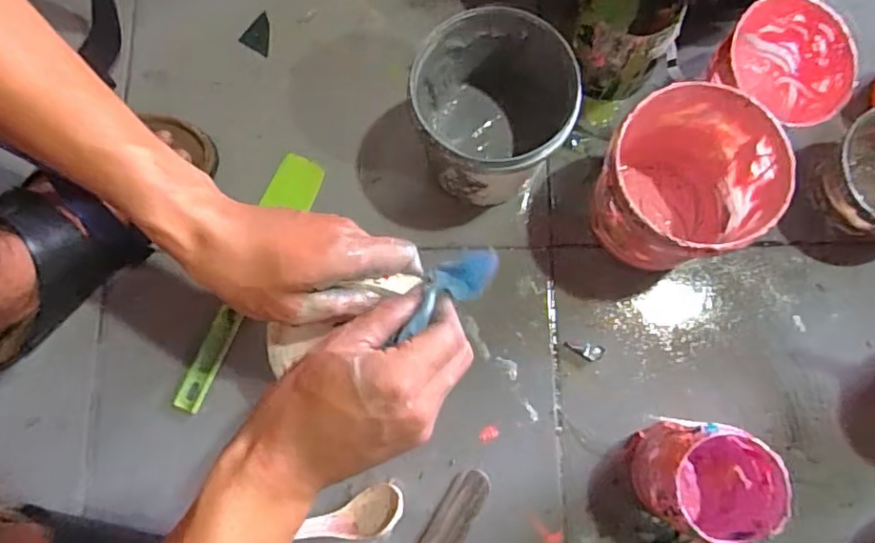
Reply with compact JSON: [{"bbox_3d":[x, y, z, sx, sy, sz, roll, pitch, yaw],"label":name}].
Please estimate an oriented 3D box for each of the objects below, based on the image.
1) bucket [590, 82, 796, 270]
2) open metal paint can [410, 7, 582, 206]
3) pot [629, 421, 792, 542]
[{"bbox_3d":[0.192,-0.065,0.491,0.122,0.120,0.123,0,79,1],"label":"bucket"},{"bbox_3d":[0.048,-0.126,0.504,0.124,0.126,0.124,0,79,1],"label":"open metal paint can"},{"bbox_3d":[0.206,0.158,0.460,0.094,0.098,0.080,8,79,3],"label":"pot"}]

